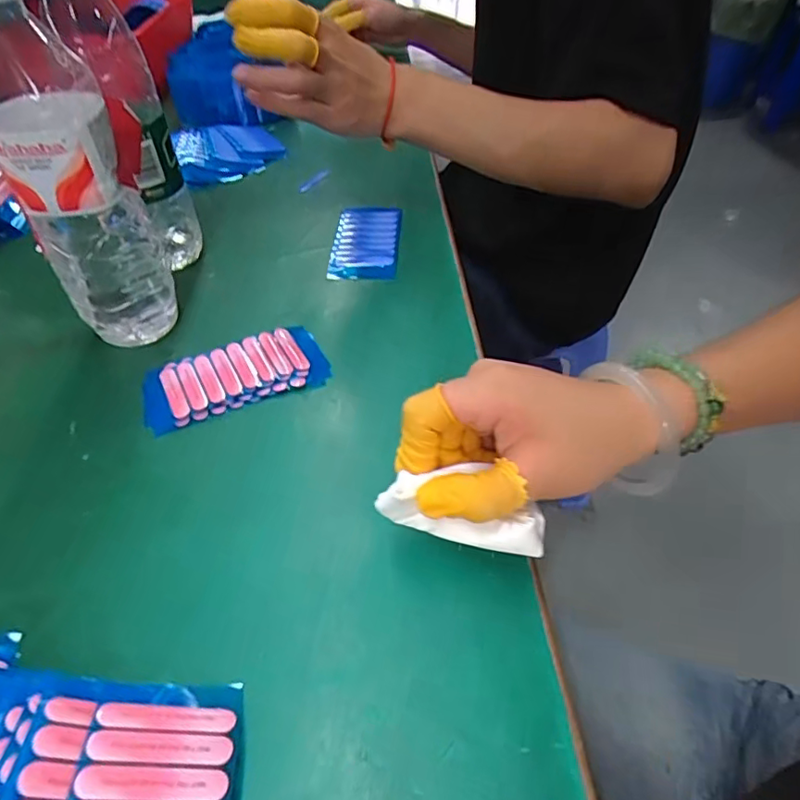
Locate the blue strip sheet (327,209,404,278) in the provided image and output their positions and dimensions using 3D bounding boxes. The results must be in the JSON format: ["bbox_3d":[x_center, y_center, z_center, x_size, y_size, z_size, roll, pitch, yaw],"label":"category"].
[{"bbox_3d":[-0.028,-0.146,0.500,0.059,0.012,0.110,2,46,6],"label":"blue strip sheet"}]

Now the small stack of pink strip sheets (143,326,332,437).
[{"bbox_3d":[-0.112,-0.018,0.383,0.119,0.008,0.062,-19,47,-14],"label":"small stack of pink strip sheets"}]

